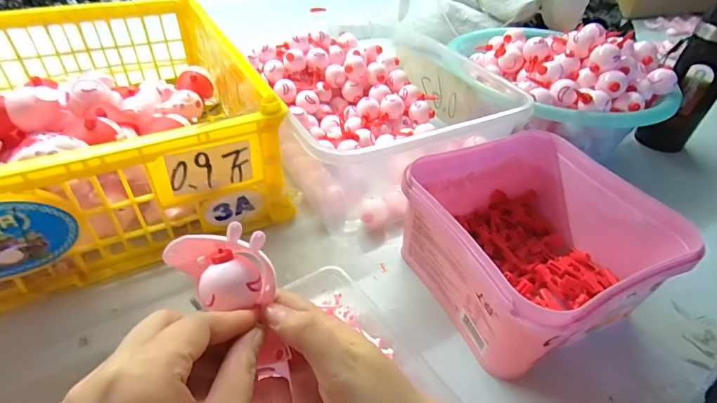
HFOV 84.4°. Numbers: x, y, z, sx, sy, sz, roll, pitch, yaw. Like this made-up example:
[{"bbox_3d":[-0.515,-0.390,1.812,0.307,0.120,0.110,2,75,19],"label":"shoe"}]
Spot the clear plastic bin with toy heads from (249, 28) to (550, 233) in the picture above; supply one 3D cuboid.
[{"bbox_3d":[0.019,-0.136,0.556,0.284,0.118,0.353,-19,47,-25],"label":"clear plastic bin with toy heads"}]

